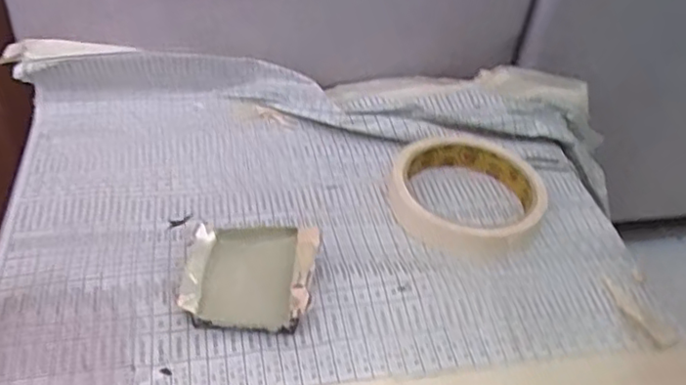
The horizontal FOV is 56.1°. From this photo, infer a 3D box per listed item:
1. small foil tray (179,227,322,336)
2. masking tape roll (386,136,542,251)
[{"bbox_3d":[-0.045,0.040,0.313,0.060,0.032,0.049,6,41,-1],"label":"small foil tray"},{"bbox_3d":[0.073,-0.001,0.383,0.091,0.020,0.086,4,41,-4],"label":"masking tape roll"}]

